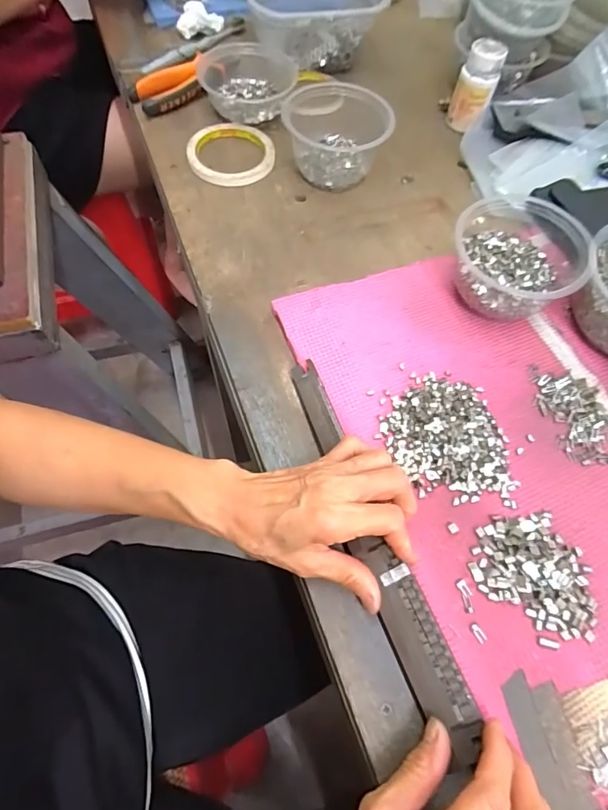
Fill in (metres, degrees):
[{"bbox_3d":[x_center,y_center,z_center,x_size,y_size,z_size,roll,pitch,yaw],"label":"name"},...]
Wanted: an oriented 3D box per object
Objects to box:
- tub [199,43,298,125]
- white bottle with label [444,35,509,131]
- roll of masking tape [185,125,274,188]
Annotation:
[{"bbox_3d":[-0.072,-0.383,0.538,0.118,0.040,0.103,9,64,2],"label":"tub"},{"bbox_3d":[0.203,-0.377,0.534,0.044,0.080,0.044,17,64,6],"label":"white bottle with label"},{"bbox_3d":[-0.083,-0.289,0.517,0.097,0.012,0.097,1,64,-2],"label":"roll of masking tape"}]

